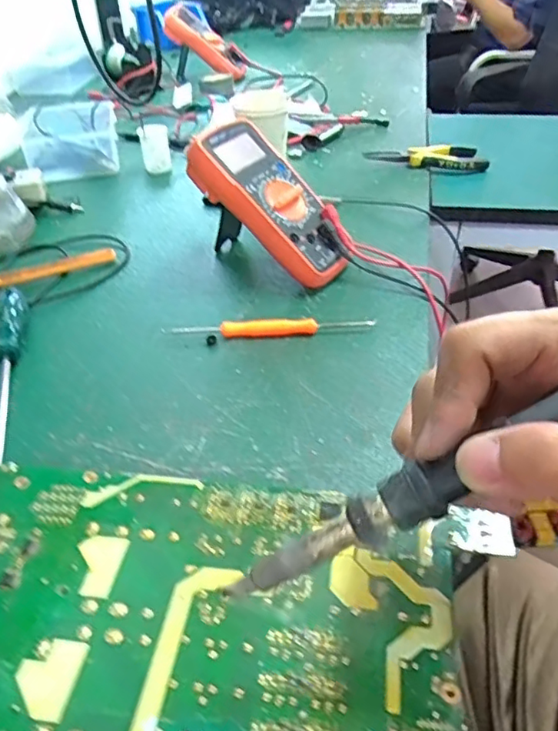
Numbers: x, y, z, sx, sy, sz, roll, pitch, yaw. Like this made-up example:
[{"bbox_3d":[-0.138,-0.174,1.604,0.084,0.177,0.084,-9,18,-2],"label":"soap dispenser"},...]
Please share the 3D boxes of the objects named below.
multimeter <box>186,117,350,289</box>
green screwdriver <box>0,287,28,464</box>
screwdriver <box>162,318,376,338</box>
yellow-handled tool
[{"bbox_3d":[-0.008,-0.147,0.547,0.169,0.044,0.082,47,50,-3],"label":"multimeter"},{"bbox_3d":[-0.214,-0.003,0.461,0.027,0.023,0.188,-15,39,-9],"label":"green screwdriver"},{"bbox_3d":[-0.009,-0.033,0.494,0.173,0.012,0.017,-5,39,3],"label":"screwdriver"},{"bbox_3d":[0.191,-0.270,0.766,0.151,0.016,0.056,-1,39,8],"label":"yellow-handled tool"}]

